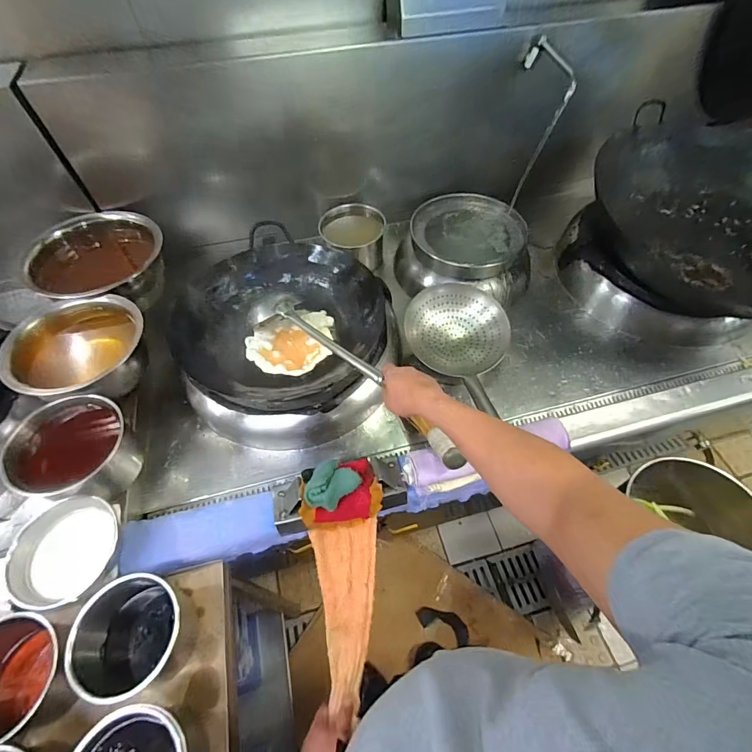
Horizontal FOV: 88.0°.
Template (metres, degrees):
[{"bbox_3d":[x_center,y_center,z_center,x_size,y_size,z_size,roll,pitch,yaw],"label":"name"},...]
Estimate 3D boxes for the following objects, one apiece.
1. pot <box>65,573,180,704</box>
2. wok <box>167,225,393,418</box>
[{"bbox_3d":[-0.386,0.416,0.626,0.152,0.106,0.164,-1,55,1],"label":"pot"},{"bbox_3d":[-0.209,-0.116,0.877,0.393,0.155,0.409,30,61,21],"label":"wok"}]

